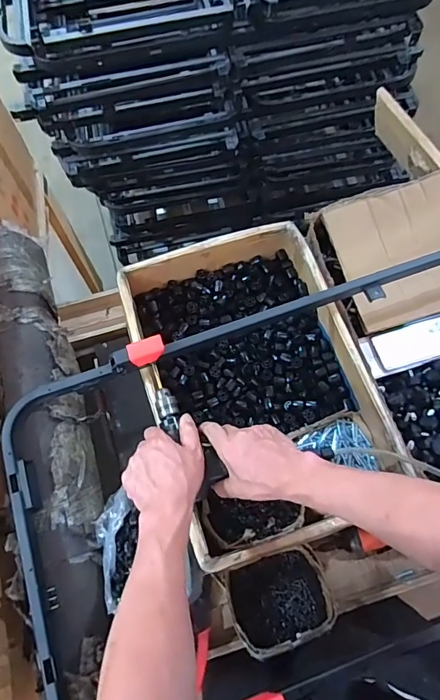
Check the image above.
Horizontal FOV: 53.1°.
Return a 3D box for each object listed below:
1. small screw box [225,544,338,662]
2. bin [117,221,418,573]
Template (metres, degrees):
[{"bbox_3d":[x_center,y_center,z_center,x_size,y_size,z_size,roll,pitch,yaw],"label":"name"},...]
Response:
[{"bbox_3d":[0.100,0.404,0.716,0.161,0.063,0.128,-18,69,-5],"label":"small screw box"},{"bbox_3d":[0.059,0.054,0.781,0.346,0.135,0.526,-19,70,-5],"label":"bin"}]

